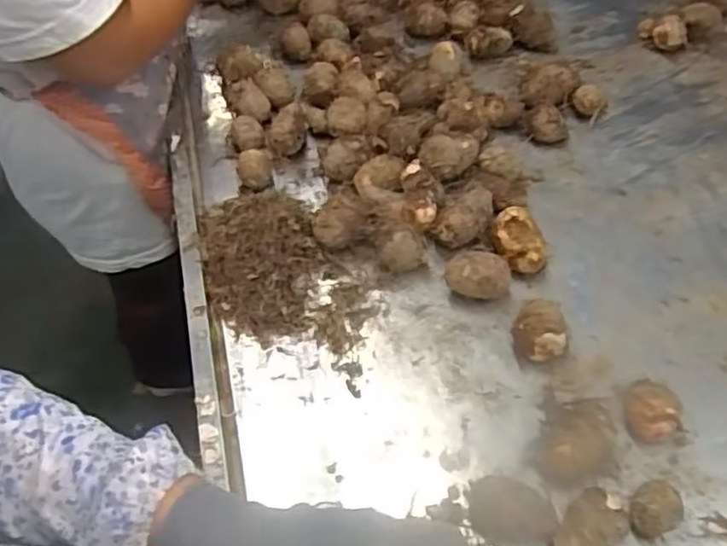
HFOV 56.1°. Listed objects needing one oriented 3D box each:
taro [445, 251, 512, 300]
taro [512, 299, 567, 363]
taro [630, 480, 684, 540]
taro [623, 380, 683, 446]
[{"bbox_3d":[0.105,0.002,0.623,0.058,0.039,0.042,16,58,16],"label":"taro"},{"bbox_3d":[0.151,0.049,0.583,0.049,0.045,0.052,16,58,16],"label":"taro"},{"bbox_3d":[0.210,0.173,0.496,0.038,0.033,0.032,-26,57,-12],"label":"taro"},{"bbox_3d":[0.224,0.109,0.532,0.040,0.036,0.044,-3,55,4],"label":"taro"}]

